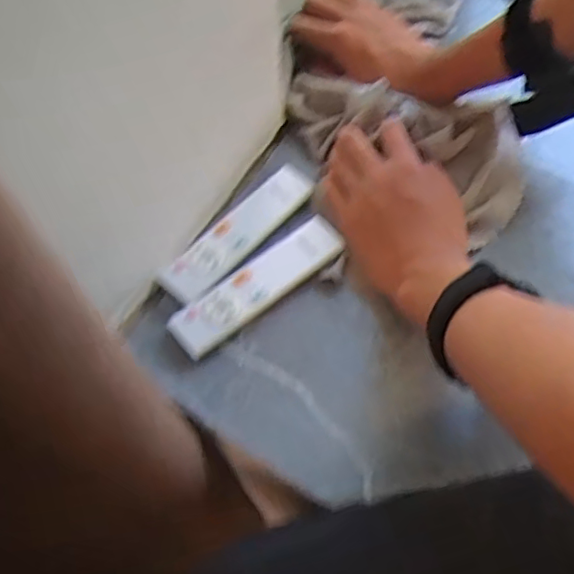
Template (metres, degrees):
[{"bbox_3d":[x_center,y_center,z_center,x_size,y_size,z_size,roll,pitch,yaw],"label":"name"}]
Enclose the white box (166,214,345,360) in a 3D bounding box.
[{"bbox_3d":[-0.021,-0.003,0.433,0.140,0.016,0.038,-37,68,-15],"label":"white box"}]

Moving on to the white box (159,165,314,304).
[{"bbox_3d":[-0.036,-0.044,0.457,0.036,0.012,0.143,37,71,24],"label":"white box"}]

